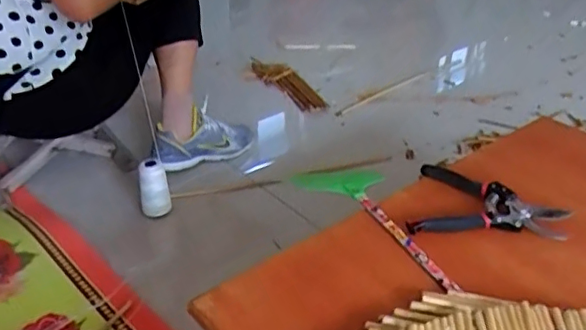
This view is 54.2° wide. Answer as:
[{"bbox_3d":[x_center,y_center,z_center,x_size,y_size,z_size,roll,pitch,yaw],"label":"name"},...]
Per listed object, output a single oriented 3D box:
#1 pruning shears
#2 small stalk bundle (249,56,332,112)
[{"bbox_3d":[0.249,0.054,0.732,0.184,0.018,0.145,13,34,18],"label":"pruning shears"},{"bbox_3d":[-0.018,-0.229,1.562,0.081,0.030,0.301,-17,37,-27],"label":"small stalk bundle"}]

